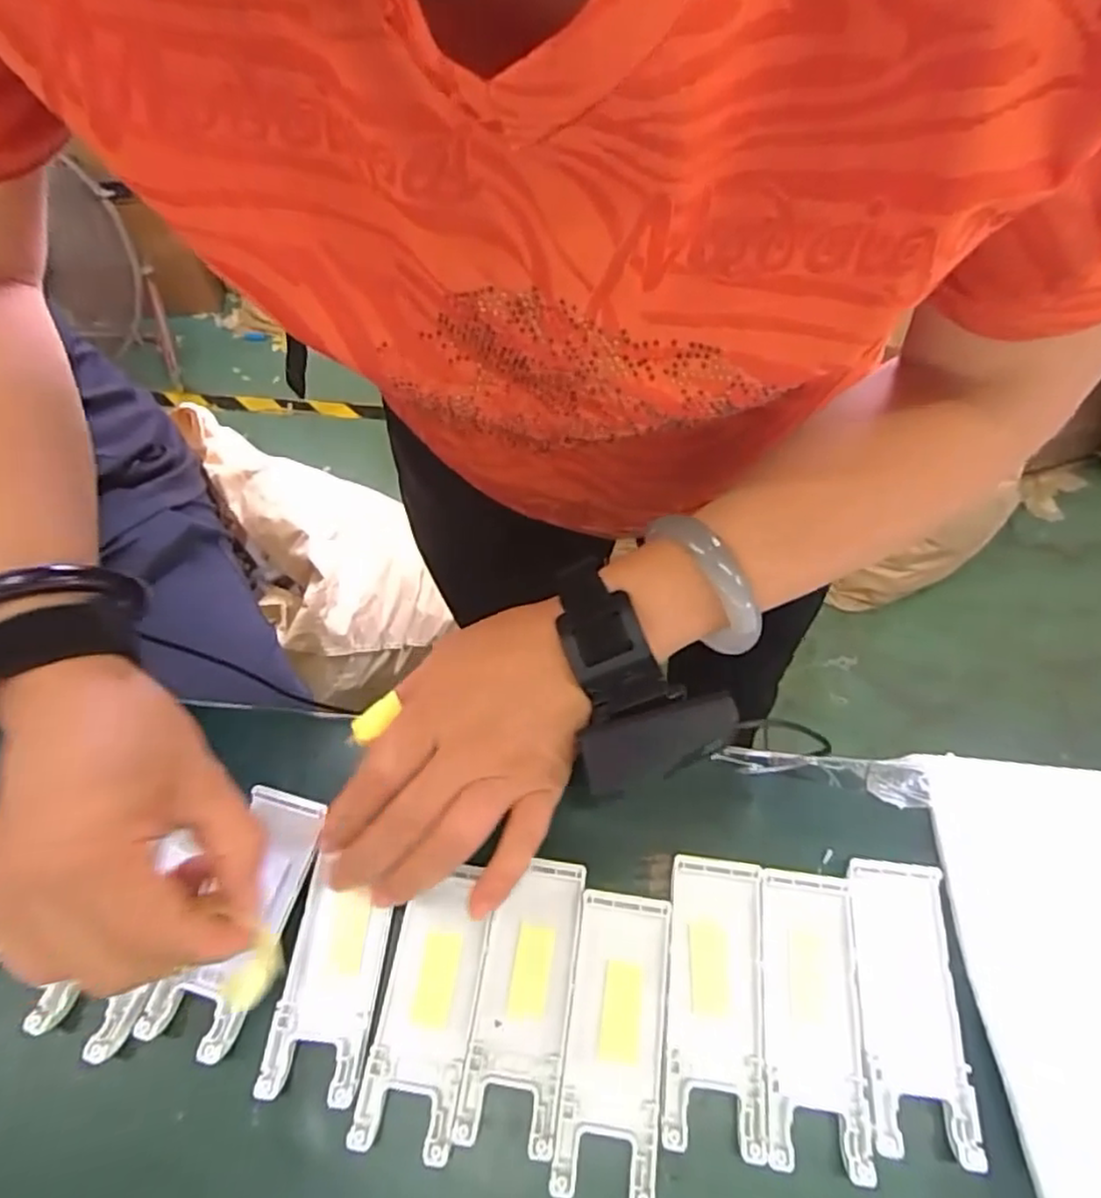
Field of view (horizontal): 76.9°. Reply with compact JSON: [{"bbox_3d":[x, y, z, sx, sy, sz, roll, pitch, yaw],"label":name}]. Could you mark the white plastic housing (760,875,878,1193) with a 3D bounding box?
[{"bbox_3d":[0.108,0.171,0.289,0.039,0.011,0.104,6,58,5],"label":"white plastic housing"}]

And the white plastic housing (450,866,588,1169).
[{"bbox_3d":[-0.011,0.166,0.293,0.039,0.010,0.104,7,58,6],"label":"white plastic housing"}]

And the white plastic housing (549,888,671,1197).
[{"bbox_3d":[0.026,0.178,0.284,0.039,0.009,0.104,7,58,6],"label":"white plastic housing"}]

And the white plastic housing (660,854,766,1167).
[{"bbox_3d":[0.069,0.165,0.290,0.040,0.010,0.104,7,58,5],"label":"white plastic housing"}]

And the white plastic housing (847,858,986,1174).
[{"bbox_3d":[0.149,0.166,0.288,0.040,0.009,0.104,5,58,4],"label":"white plastic housing"}]

